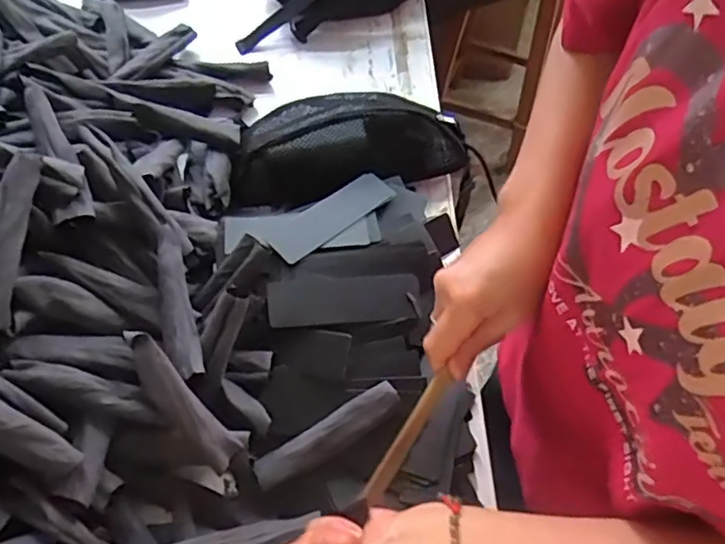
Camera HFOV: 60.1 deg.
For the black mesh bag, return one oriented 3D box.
[{"bbox_3d":[-0.020,-0.168,0.762,0.279,0.071,0.148,-7,63,-4],"label":"black mesh bag"}]

